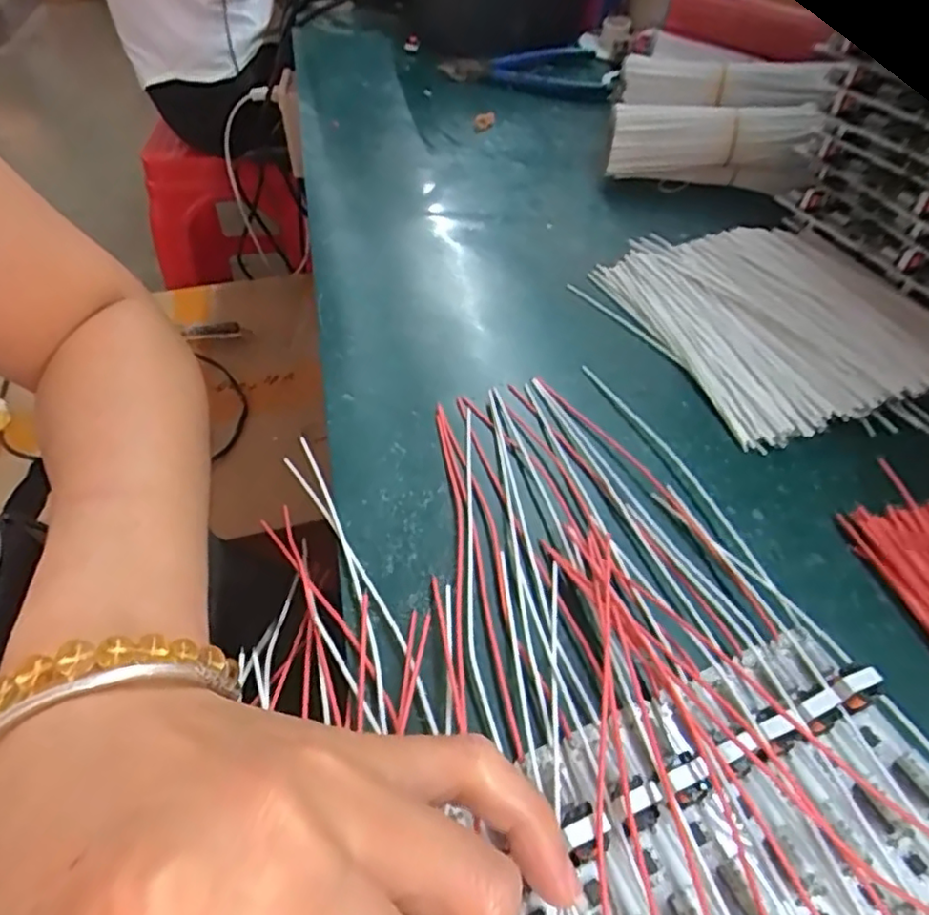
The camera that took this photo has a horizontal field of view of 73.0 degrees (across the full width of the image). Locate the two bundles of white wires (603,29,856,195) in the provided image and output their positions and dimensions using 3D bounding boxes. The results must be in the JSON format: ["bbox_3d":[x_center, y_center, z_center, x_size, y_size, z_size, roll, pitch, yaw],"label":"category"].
[{"bbox_3d":[0.143,-0.196,0.373,0.131,0.079,0.063,27,53,22],"label":"two bundles of white wires"}]

